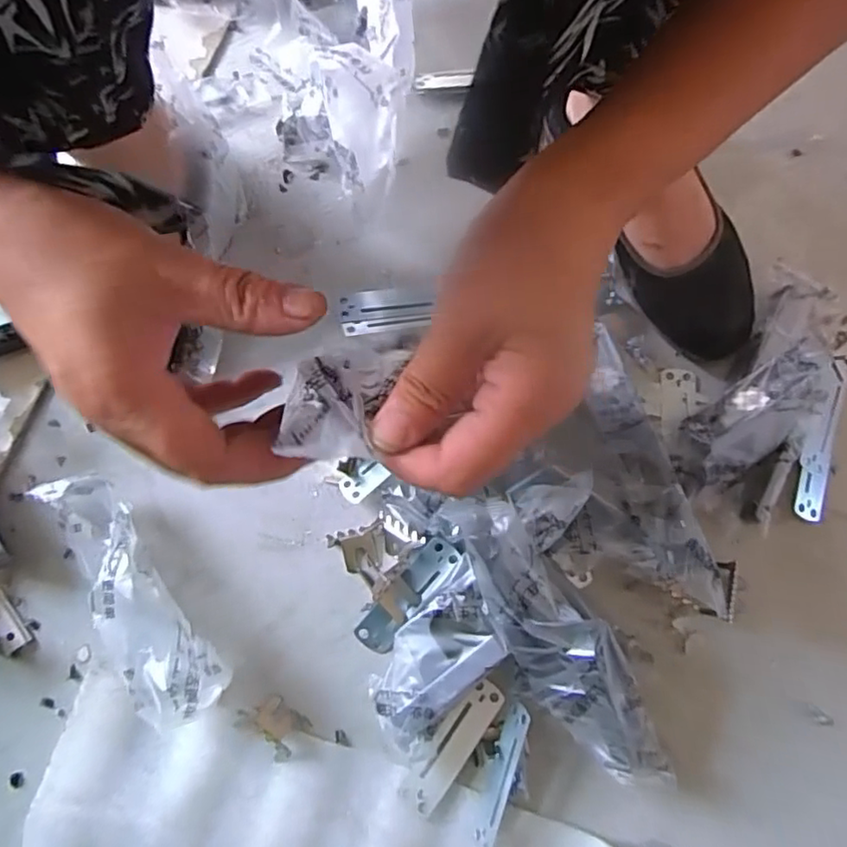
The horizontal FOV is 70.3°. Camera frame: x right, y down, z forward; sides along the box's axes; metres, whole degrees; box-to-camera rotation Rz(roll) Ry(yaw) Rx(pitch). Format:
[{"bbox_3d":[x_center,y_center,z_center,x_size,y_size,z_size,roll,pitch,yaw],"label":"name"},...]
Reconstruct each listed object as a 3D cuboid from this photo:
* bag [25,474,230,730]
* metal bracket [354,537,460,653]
[{"bbox_3d":[-0.200,0.116,0.410,0.055,0.059,0.181,-36,80,-8],"label":"bag"},{"bbox_3d":[-0.012,0.121,0.423,0.027,0.009,0.096,39,99,7],"label":"metal bracket"}]

